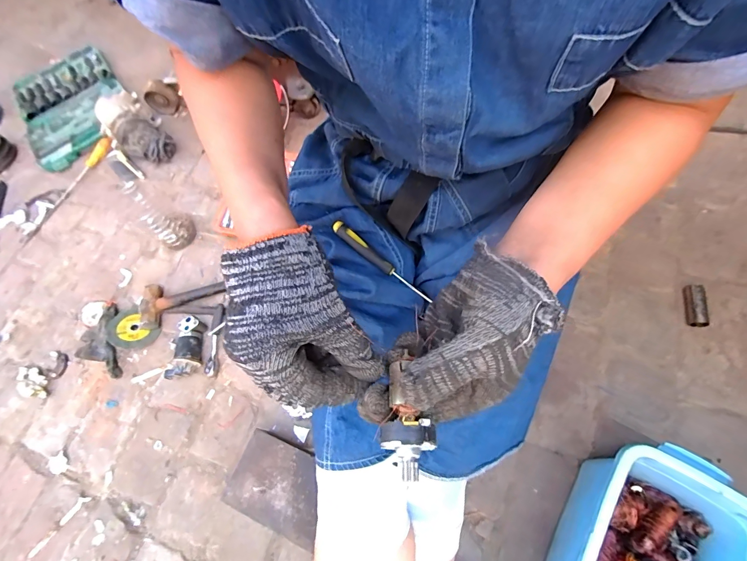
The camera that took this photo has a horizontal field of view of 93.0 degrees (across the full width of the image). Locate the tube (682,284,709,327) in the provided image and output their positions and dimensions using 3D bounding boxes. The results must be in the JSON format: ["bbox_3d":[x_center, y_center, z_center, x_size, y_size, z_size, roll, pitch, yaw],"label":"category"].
[{"bbox_3d":[0.596,0.044,0.658,0.029,0.032,0.080,5,66,10],"label":"tube"}]

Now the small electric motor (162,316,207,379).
[{"bbox_3d":[-0.384,0.138,0.738,0.059,0.047,0.129,2,66,9],"label":"small electric motor"}]

